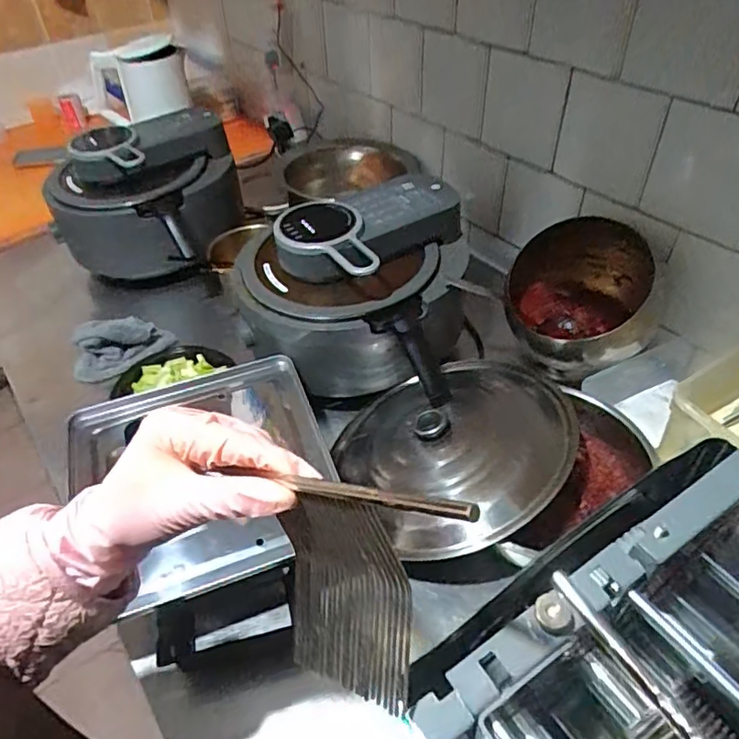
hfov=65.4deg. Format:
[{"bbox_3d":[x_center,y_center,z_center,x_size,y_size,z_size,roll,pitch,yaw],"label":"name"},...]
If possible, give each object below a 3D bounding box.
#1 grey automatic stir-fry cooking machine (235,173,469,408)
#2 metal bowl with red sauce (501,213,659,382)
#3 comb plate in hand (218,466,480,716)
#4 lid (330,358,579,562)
[{"bbox_3d":[-0.023,-0.116,0.808,0.318,0.191,0.237,-9,45,-5],"label":"grey automatic stir-fry cooking machine"},{"bbox_3d":[0.296,-0.098,0.803,0.174,0.137,0.180,-2,44,2],"label":"metal bowl with red sauce"},{"bbox_3d":[0.000,0.113,0.288,0.146,0.126,0.018,0,15,46],"label":"comb plate in hand"},{"bbox_3d":[0.103,0.078,0.696,0.279,0.061,0.295,-31,32,-8],"label":"lid"}]

